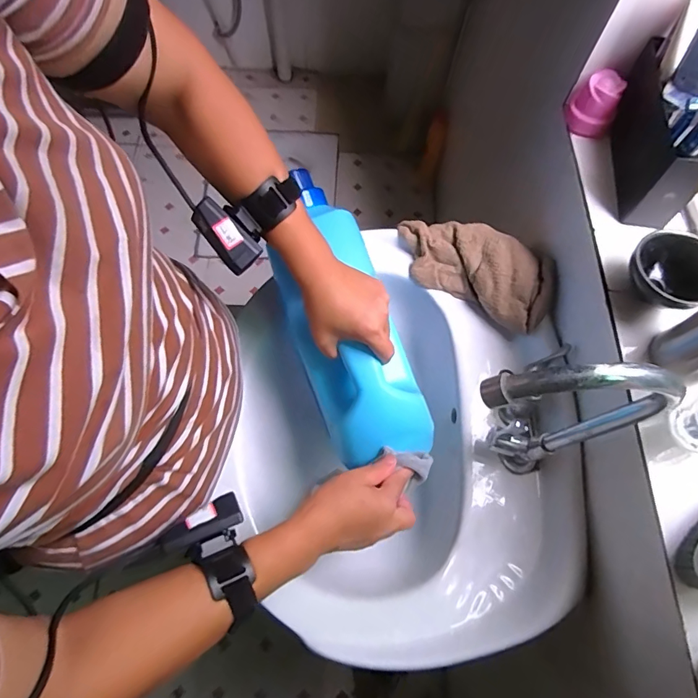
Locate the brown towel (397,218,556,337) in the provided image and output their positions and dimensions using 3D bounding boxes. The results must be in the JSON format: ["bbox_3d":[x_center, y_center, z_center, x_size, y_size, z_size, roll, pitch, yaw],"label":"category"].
[{"bbox_3d":[0.176,-0.119,0.635,0.227,0.035,0.112,30,99,20],"label":"brown towel"}]

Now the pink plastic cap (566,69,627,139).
[{"bbox_3d":[0.307,-0.309,0.560,0.058,0.059,0.045,27,68,10],"label":"pink plastic cap"}]

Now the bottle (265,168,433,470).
[{"bbox_3d":[-0.009,-0.036,0.539,0.127,0.099,0.356,-15,78,-8],"label":"bottle"}]

